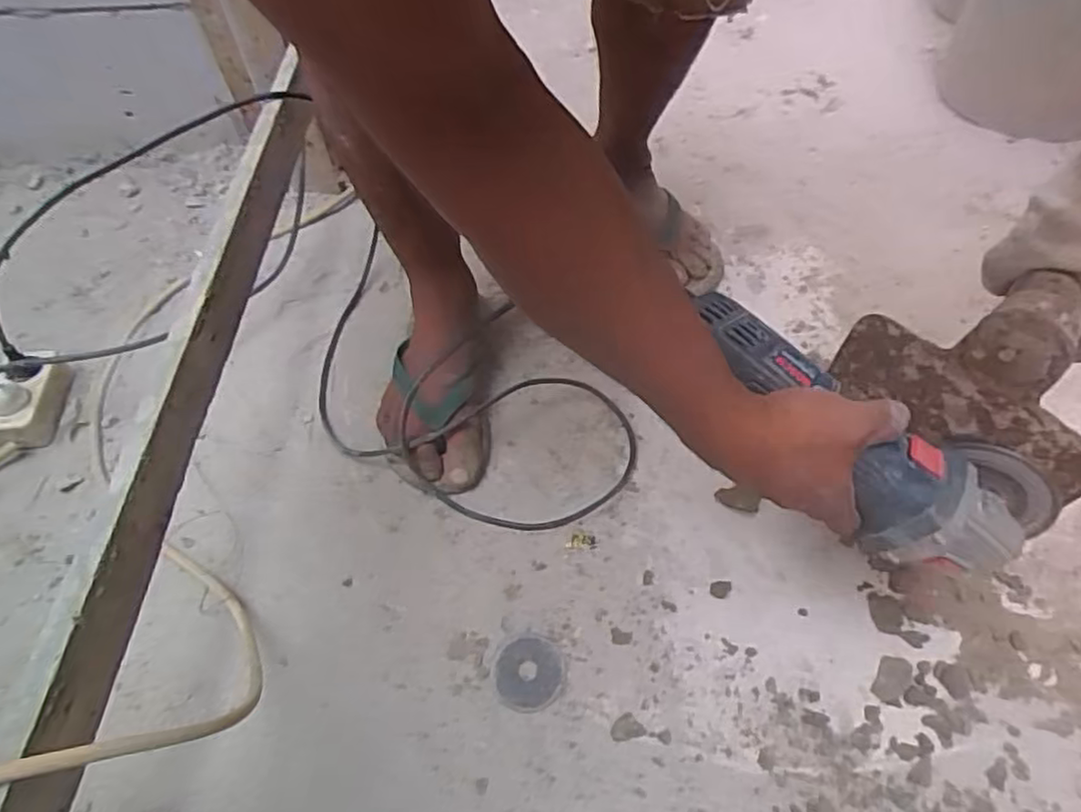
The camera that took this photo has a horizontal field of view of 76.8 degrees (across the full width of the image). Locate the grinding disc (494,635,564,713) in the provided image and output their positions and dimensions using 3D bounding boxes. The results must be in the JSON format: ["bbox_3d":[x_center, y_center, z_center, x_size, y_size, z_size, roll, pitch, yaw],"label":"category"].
[{"bbox_3d":[-0.010,0.223,0.573,0.057,0.004,0.060,-2,53,2],"label":"grinding disc"}]

